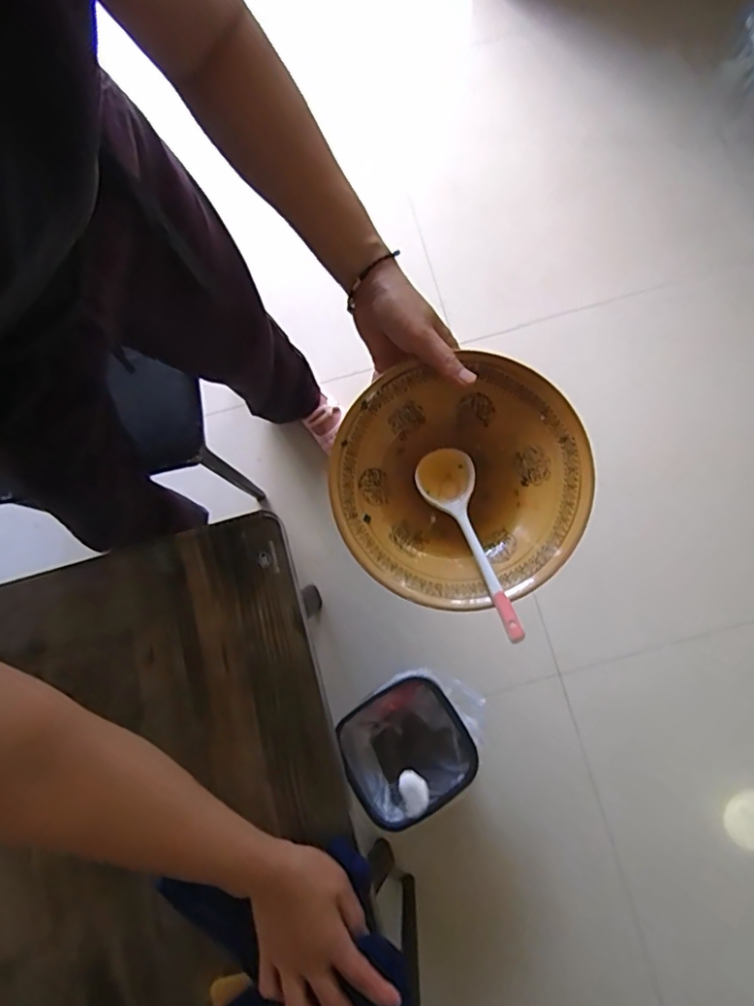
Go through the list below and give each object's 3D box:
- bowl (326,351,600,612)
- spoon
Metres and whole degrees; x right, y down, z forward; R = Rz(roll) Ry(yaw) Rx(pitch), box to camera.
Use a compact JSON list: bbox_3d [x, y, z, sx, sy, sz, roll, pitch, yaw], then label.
[{"bbox_3d":[0.065,-0.016,0.440,0.198,0.056,0.190,0,77,1],"label":"bowl"},{"bbox_3d":[0.078,0.030,0.431,0.047,0.023,0.166,-19,60,-3],"label":"spoon"}]

